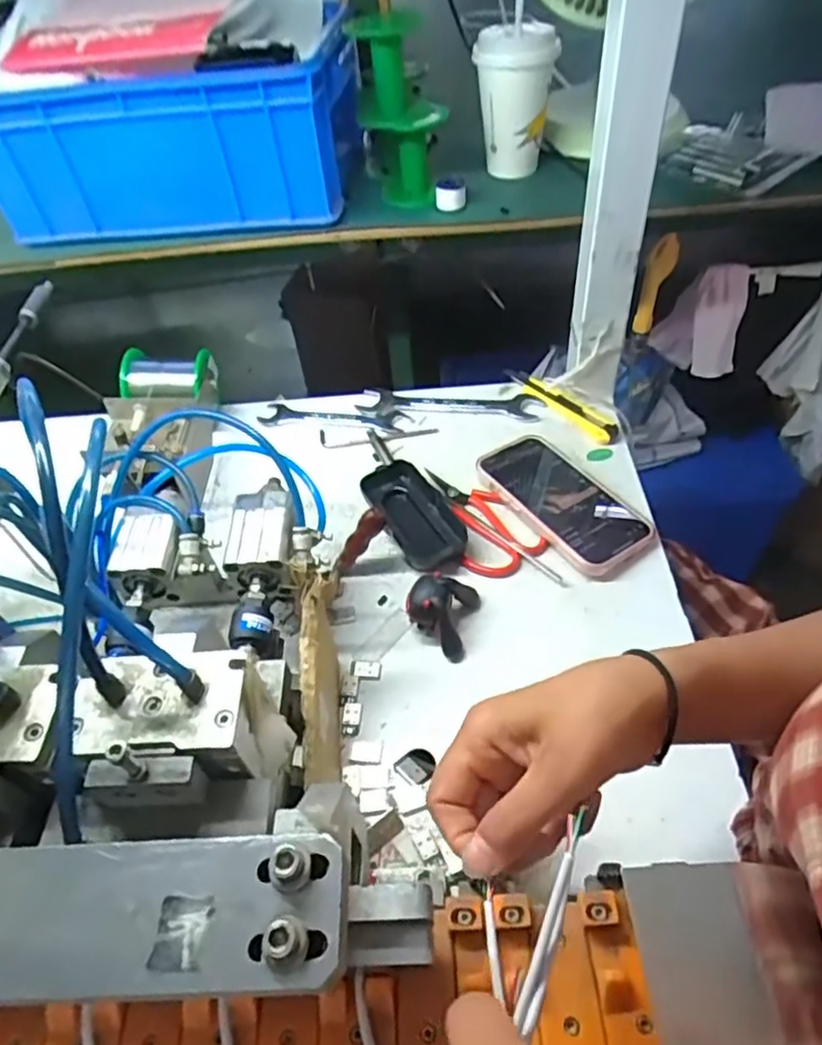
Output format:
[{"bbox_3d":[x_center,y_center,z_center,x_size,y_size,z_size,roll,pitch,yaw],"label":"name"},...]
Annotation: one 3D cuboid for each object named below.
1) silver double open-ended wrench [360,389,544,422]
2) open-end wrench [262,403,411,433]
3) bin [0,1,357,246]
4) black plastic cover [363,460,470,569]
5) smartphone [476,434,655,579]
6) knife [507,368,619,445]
[{"bbox_3d":[0.038,-0.116,0.653,0.179,0.009,0.036,4,50,9],"label":"silver double open-ended wrench"},{"bbox_3d":[-0.076,-0.105,0.657,0.149,0.005,0.032,6,50,11],"label":"open-end wrench"},{"bbox_3d":[-0.226,-0.384,0.640,0.327,0.124,0.194,1,49,7],"label":"bin"},{"bbox_3d":[0.004,-0.006,0.553,0.056,0.024,0.112,-26,52,-16],"label":"black plastic cover"},{"bbox_3d":[0.126,-0.020,0.556,0.079,0.018,0.156,-31,53,-20],"label":"smartphone"},{"bbox_3d":[0.145,-0.118,0.641,0.026,0.009,0.132,-34,54,-22],"label":"knife"}]

